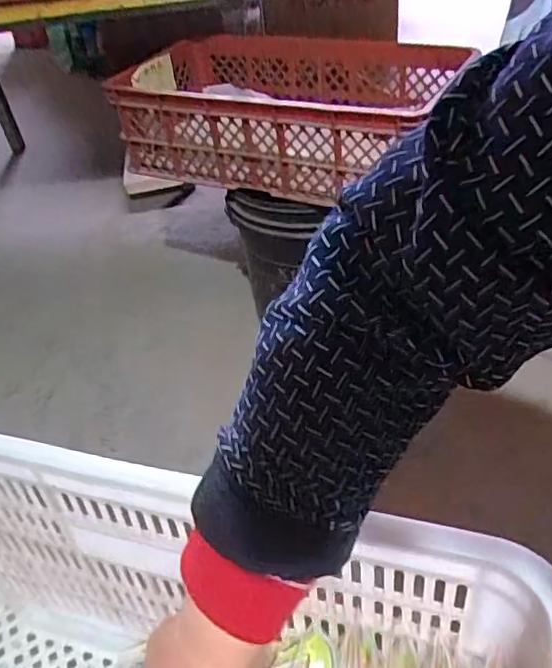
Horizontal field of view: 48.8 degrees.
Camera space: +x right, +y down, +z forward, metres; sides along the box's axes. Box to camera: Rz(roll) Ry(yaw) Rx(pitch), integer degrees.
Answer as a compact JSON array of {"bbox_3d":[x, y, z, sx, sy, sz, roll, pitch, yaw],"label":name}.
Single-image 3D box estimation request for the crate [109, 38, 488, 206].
[{"bbox_3d":[0.014,-0.453,1.224,0.600,0.188,0.374,16,46,25],"label":"crate"}]

